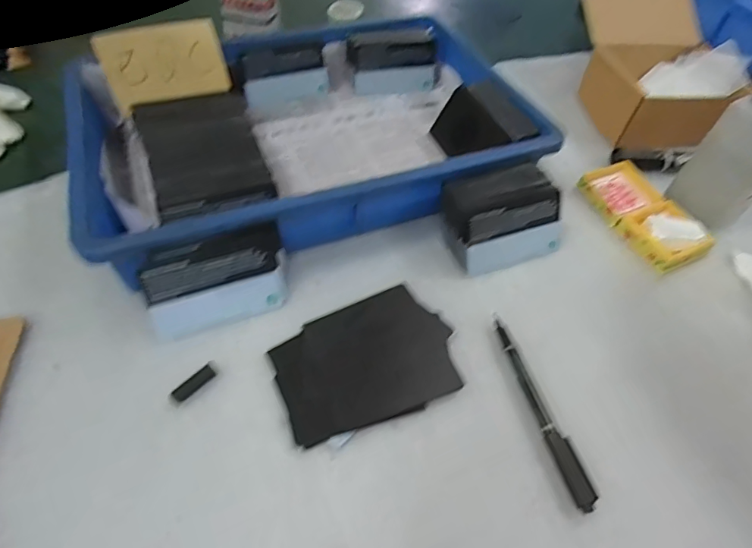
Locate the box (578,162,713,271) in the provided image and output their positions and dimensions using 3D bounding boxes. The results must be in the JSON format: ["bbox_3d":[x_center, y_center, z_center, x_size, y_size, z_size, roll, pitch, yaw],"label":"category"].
[{"bbox_3d":[0.233,-0.053,0.417,0.058,0.022,0.107,-18,56,-19],"label":"box"}]

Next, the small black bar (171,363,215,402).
[{"bbox_3d":[-0.114,0.069,0.303,0.008,0.009,0.028,37,58,21],"label":"small black bar"}]

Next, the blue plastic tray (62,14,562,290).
[{"bbox_3d":[-0.062,-0.130,0.428,0.366,0.061,0.249,-17,56,-18],"label":"blue plastic tray"}]

